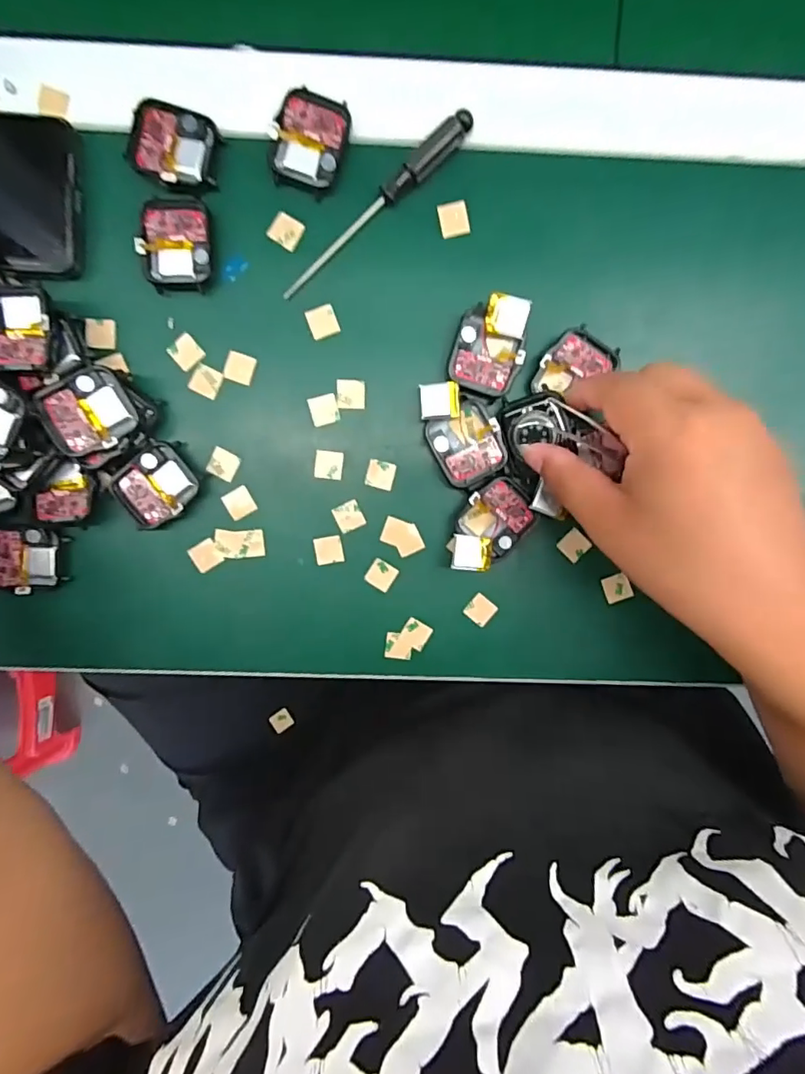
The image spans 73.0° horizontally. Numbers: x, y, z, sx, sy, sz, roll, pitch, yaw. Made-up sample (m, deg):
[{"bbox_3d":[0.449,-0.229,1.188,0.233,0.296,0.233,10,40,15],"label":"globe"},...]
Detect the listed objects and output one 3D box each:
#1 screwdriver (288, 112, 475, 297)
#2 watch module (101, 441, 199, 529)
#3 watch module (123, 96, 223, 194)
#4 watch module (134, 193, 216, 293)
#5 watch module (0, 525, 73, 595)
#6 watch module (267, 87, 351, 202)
[{"bbox_3d":[-0.014,-0.176,0.290,0.129,0.017,0.012,-41,95,3],"label":"screwdriver"},{"bbox_3d":[-0.138,-0.029,0.304,0.044,0.010,0.041,-36,95,2],"label":"watch module"},{"bbox_3d":[-0.119,-0.203,0.285,0.045,0.006,0.037,12,95,-2],"label":"watch module"},{"bbox_3d":[-0.121,-0.157,0.291,0.036,0.007,0.048,-1,95,-1],"label":"watch module"},{"bbox_3d":[-0.212,0.012,0.304,0.045,0.008,0.036,0,95,-1],"label":"watch module"},{"bbox_3d":[-0.049,-0.208,0.287,0.037,0.008,0.044,20,94,-3],"label":"watch module"}]

